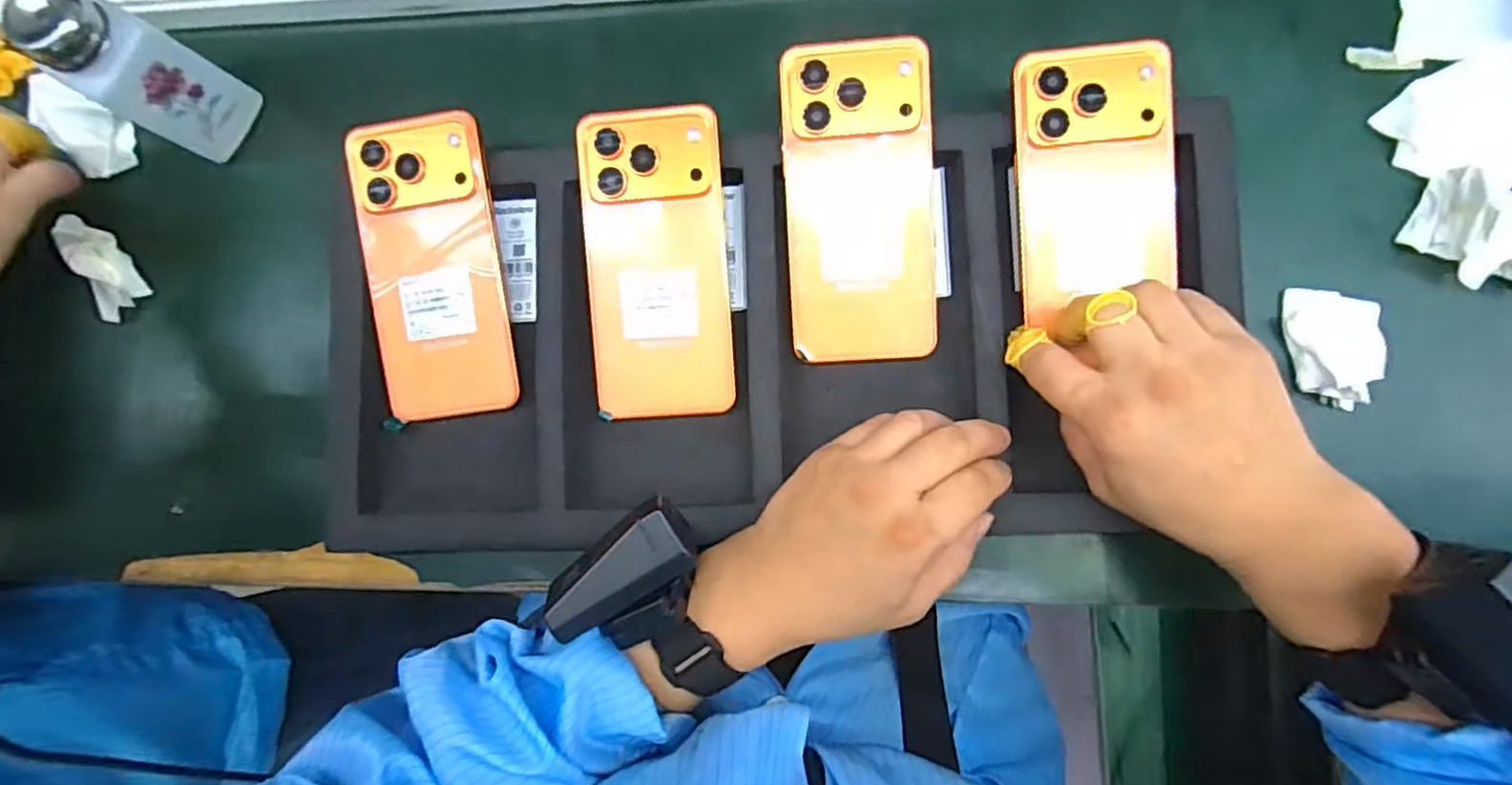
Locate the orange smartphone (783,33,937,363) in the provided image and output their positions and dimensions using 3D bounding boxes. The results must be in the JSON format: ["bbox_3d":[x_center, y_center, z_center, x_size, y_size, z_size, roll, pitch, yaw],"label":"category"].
[{"bbox_3d":[0.054,-0.099,0.360,0.076,0.006,0.162,-2,97,5],"label":"orange smartphone"}]

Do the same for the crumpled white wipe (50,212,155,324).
[{"bbox_3d":[-0.398,-0.078,0.417,0.029,0.022,0.064,-27,101,2],"label":"crumpled white wipe"}]

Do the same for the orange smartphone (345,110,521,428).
[{"bbox_3d":[-0.178,-0.068,0.380,0.075,0.005,0.162,-8,93,4],"label":"orange smartphone"}]

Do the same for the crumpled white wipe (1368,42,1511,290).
[{"bbox_3d":[0.376,-0.118,0.353,0.081,0.025,0.127,6,85,6],"label":"crumpled white wipe"}]

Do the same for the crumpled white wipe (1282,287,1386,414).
[{"bbox_3d":[0.302,-0.024,0.360,0.043,0.022,0.061,0,84,5],"label":"crumpled white wipe"}]

